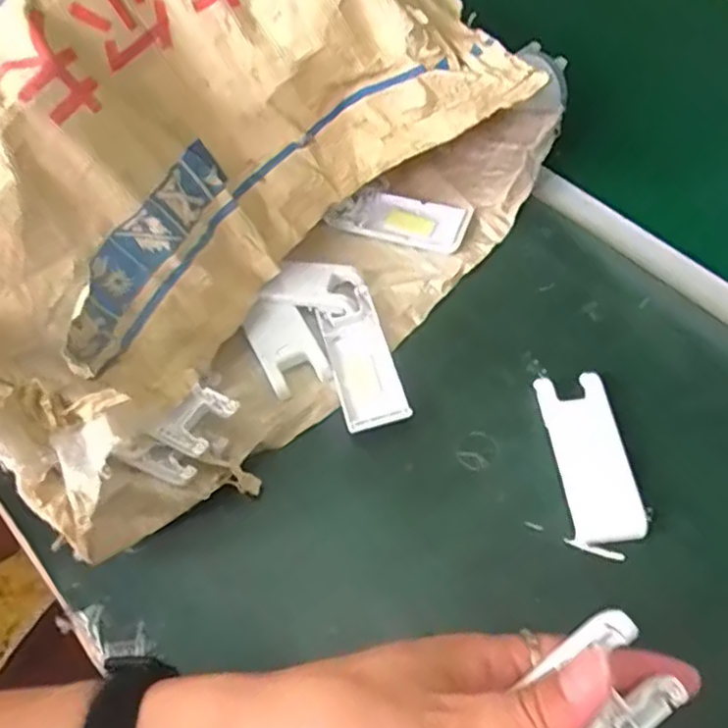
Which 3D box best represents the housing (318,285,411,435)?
[{"bbox_3d":[-0.001,-0.002,0.430,0.039,0.017,0.099,-14,60,-6],"label":"housing"}]

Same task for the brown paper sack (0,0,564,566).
[{"bbox_3d":[-0.142,-0.151,0.421,0.394,0.172,0.381,35,67,20],"label":"brown paper sack"}]

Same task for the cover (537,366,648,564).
[{"bbox_3d":[0.132,0.056,0.393,0.044,0.006,0.108,-4,60,0],"label":"cover"}]

